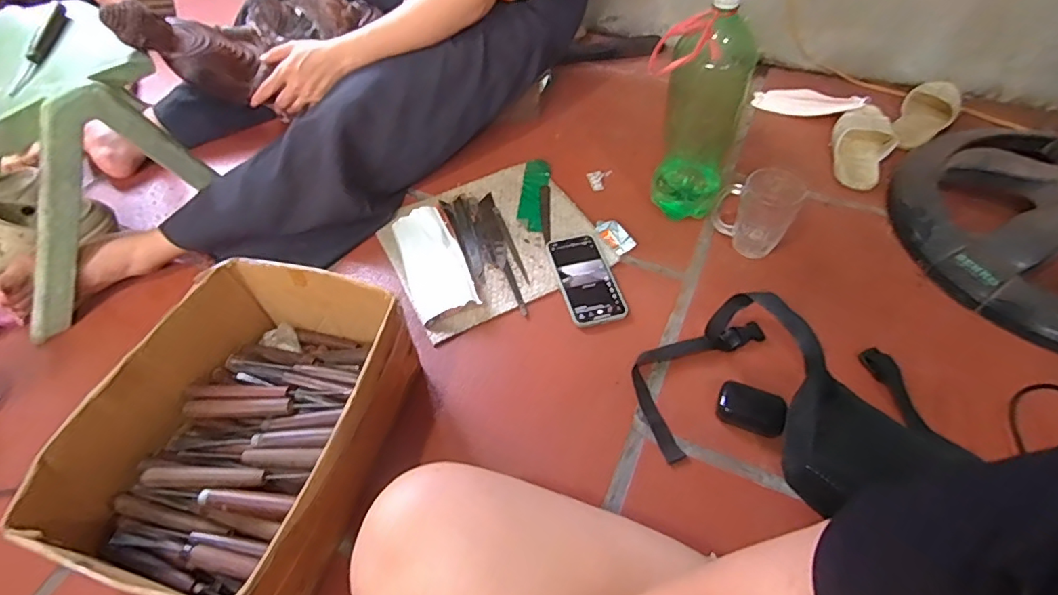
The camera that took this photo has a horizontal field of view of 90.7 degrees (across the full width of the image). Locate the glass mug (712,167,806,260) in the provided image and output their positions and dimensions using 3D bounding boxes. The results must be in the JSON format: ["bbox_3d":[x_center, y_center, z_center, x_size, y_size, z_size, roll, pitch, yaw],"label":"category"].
[{"bbox_3d":[0.326,-0.123,0.762,0.107,0.113,0.065,23,57,17],"label":"glass mug"}]

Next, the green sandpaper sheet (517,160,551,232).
[{"bbox_3d":[0.008,-0.174,0.870,0.042,0.011,0.166,4,57,6],"label":"green sandpaper sheet"}]

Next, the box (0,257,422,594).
[{"bbox_3d":[-0.290,0.132,0.548,0.261,0.129,0.316,12,54,10],"label":"box"}]

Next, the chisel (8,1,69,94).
[{"bbox_3d":[-0.669,-0.345,0.717,0.016,0.026,0.173,-2,52,1],"label":"chisel"}]

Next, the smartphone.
[{"bbox_3d":[0.080,-0.030,0.757,0.081,0.012,0.162,-13,57,-5],"label":"smartphone"}]

